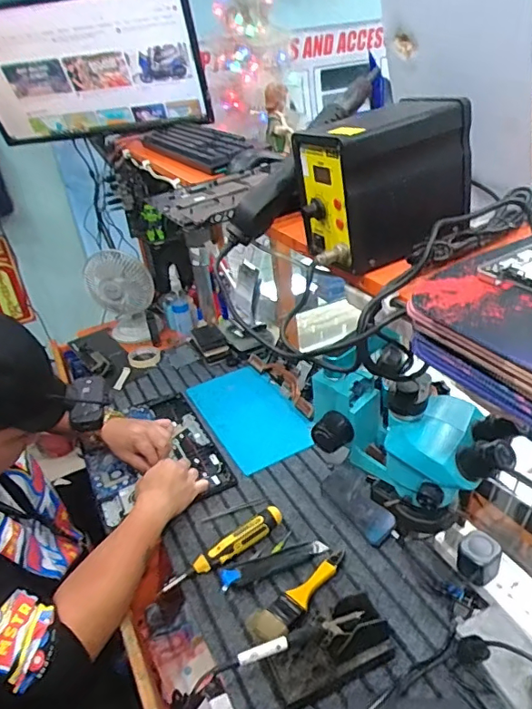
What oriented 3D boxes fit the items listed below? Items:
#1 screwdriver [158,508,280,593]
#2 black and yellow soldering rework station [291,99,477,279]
[{"bbox_3d":[-0.065,0.322,0.855,0.218,0.041,0.031,-24,35,-25],"label":"screwdriver"},{"bbox_3d":[0.112,-0.179,0.550,0.171,0.132,0.112,-22,34,-22],"label":"black and yellow soldering rework station"}]

